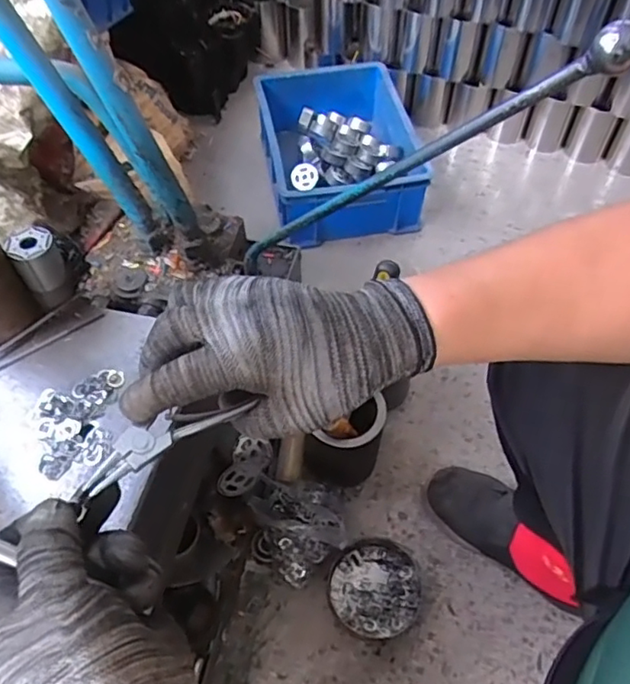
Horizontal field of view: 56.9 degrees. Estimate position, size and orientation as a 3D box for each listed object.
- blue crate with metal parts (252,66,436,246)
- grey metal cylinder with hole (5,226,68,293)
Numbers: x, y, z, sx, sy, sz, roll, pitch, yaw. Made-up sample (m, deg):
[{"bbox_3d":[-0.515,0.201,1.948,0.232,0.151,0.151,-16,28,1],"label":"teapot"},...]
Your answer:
[{"bbox_3d":[0.054,-0.412,1.252,0.307,0.143,0.427,-9,55,-5],"label":"blue crate with metal parts"},{"bbox_3d":[-0.236,-0.063,0.511,0.037,0.073,0.033,-24,58,-15],"label":"grey metal cylinder with hole"}]

